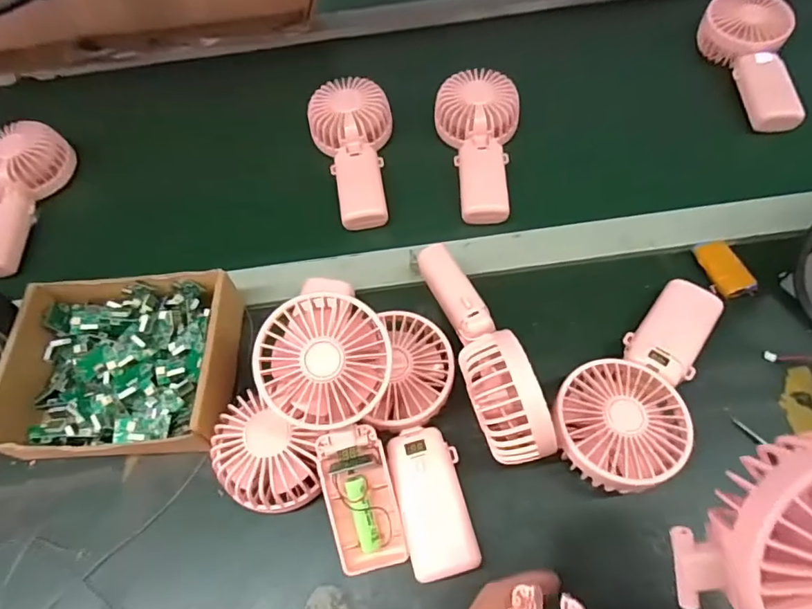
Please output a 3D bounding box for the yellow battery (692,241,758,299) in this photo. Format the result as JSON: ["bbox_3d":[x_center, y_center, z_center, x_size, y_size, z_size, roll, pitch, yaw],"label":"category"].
[{"bbox_3d":[0.276,-0.033,0.443,0.029,0.014,0.052,-18,60,-6],"label":"yellow battery"}]

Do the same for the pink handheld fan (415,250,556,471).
[{"bbox_3d":[0.055,0.023,0.376,0.047,0.068,0.185,-14,60,-4],"label":"pink handheld fan"}]

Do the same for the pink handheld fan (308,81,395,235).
[{"bbox_3d":[-0.049,-0.160,0.535,0.082,0.047,0.178,-13,59,-5],"label":"pink handheld fan"}]

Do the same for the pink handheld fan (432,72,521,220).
[{"bbox_3d":[0.072,-0.161,0.528,0.083,0.052,0.175,1,60,5],"label":"pink handheld fan"}]

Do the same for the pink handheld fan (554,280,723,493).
[{"bbox_3d":[0.182,0.058,0.388,0.084,0.045,0.190,37,67,22],"label":"pink handheld fan"}]

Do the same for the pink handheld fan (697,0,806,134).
[{"bbox_3d":[0.386,-0.259,0.561,0.083,0.042,0.178,-6,71,0],"label":"pink handheld fan"}]

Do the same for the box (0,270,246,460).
[{"bbox_3d":[-0.221,0.050,0.415,0.174,0.058,0.144,-3,58,1],"label":"box"}]

